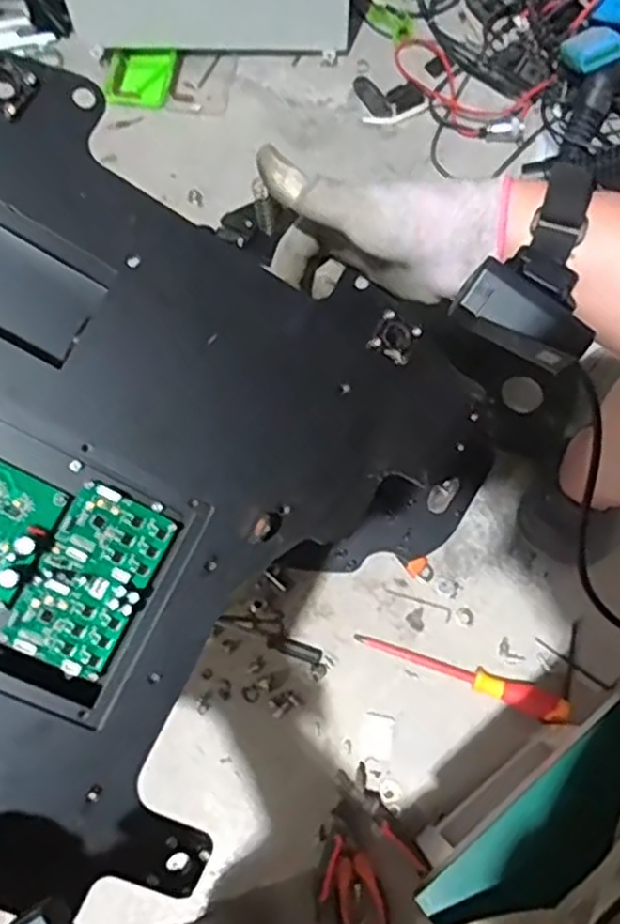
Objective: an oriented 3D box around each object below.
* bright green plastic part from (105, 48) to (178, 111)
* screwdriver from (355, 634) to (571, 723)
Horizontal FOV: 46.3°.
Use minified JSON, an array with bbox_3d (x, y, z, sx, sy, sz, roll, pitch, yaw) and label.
[{"bbox_3d":[-0.274,-0.619,1.166,0.100,0.020,0.115,7,71,4],"label":"bright green plastic part"},{"bbox_3d":[0.181,0.246,0.862,0.250,0.035,0.035,22,73,9],"label":"screwdriver"}]

